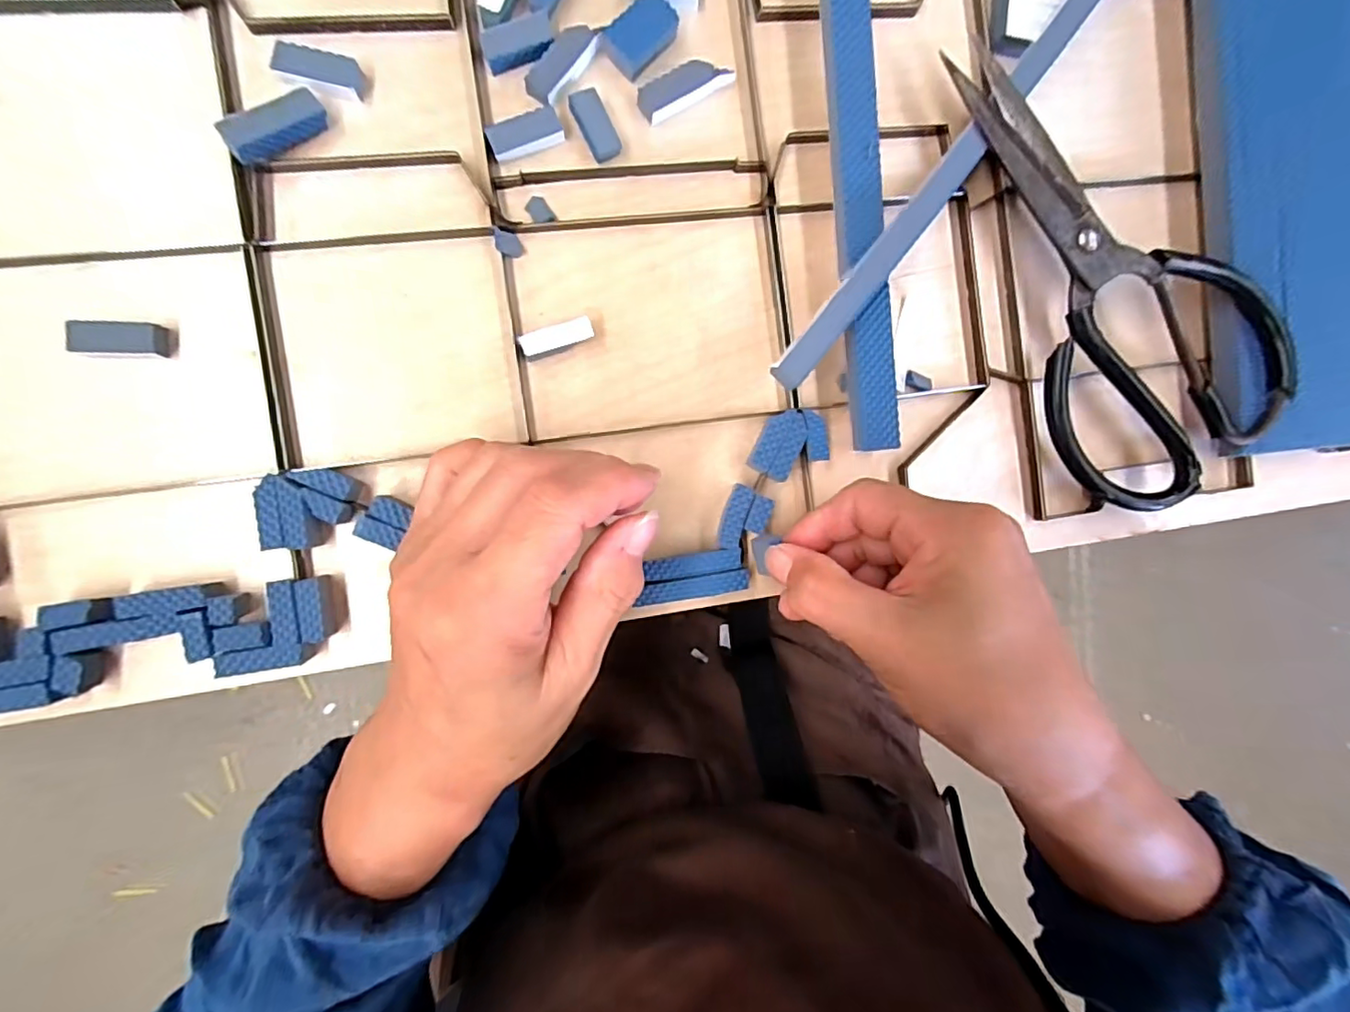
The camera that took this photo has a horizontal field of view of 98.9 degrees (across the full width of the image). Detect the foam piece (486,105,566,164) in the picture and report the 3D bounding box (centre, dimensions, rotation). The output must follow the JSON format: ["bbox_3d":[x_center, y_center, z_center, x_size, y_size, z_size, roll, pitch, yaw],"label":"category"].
[{"bbox_3d":[-0.061,-0.151,0.235,0.030,0.005,0.013,-27,94,-7],"label":"foam piece"}]

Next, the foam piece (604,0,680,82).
[{"bbox_3d":[-0.014,-0.195,0.238,0.019,0.010,0.029,42,85,-6],"label":"foam piece"}]

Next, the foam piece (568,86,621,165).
[{"bbox_3d":[-0.033,-0.157,0.238,0.013,0.004,0.026,-31,107,-7],"label":"foam piece"}]

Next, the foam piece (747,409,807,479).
[{"bbox_3d":[0.045,-0.027,0.250,0.018,0.012,0.029,26,87,-7],"label":"foam piece"}]

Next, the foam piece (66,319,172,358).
[{"bbox_3d":[-0.207,-0.063,0.216,0.032,0.007,0.012,0,90,-8],"label":"foam piece"}]

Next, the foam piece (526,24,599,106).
[{"bbox_3d":[-0.045,-0.180,0.233,0.012,0.009,0.035,37,86,-6],"label":"foam piece"}]

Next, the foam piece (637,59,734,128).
[{"bbox_3d":[0.004,-0.176,0.243,0.040,0.008,0.014,-29,94,-7],"label":"foam piece"}]

